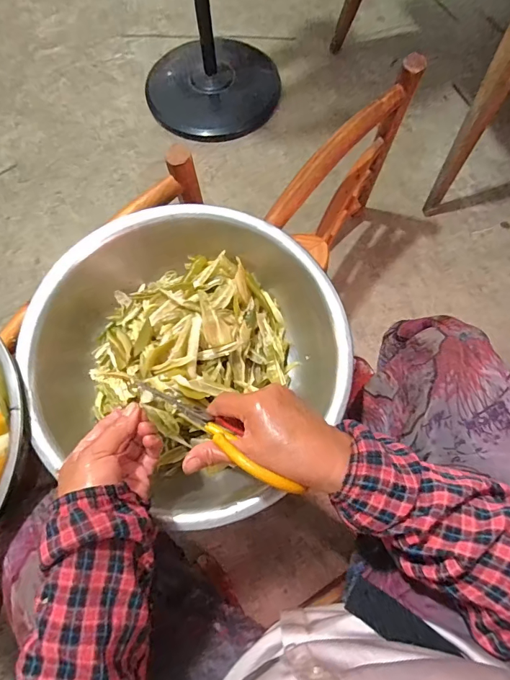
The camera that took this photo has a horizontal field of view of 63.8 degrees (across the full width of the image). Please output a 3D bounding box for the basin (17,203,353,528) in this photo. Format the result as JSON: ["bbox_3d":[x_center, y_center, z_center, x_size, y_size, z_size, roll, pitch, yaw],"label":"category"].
[{"bbox_3d":[-0.079,0.014,0.489,0.340,0.095,0.345,-1,70,1],"label":"basin"}]

